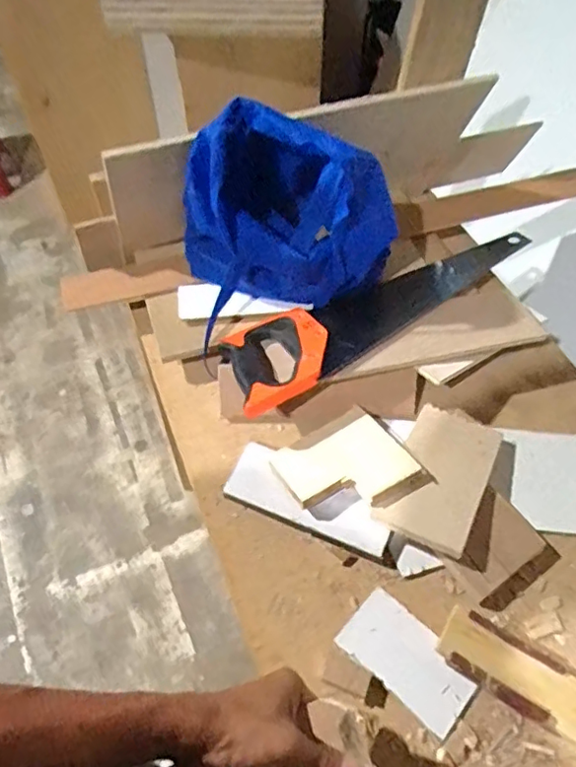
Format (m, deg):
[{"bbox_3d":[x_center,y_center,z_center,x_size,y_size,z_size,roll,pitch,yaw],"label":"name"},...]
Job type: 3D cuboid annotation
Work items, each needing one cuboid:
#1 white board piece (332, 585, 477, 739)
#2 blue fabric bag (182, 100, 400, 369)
[{"bbox_3d":[0.118,0.267,0.561,0.126,0.008,0.072,36,61,22],"label":"white board piece"},{"bbox_3d":[-0.002,-0.188,0.646,0.232,0.208,0.106,-16,56,-12],"label":"blue fabric bag"}]

